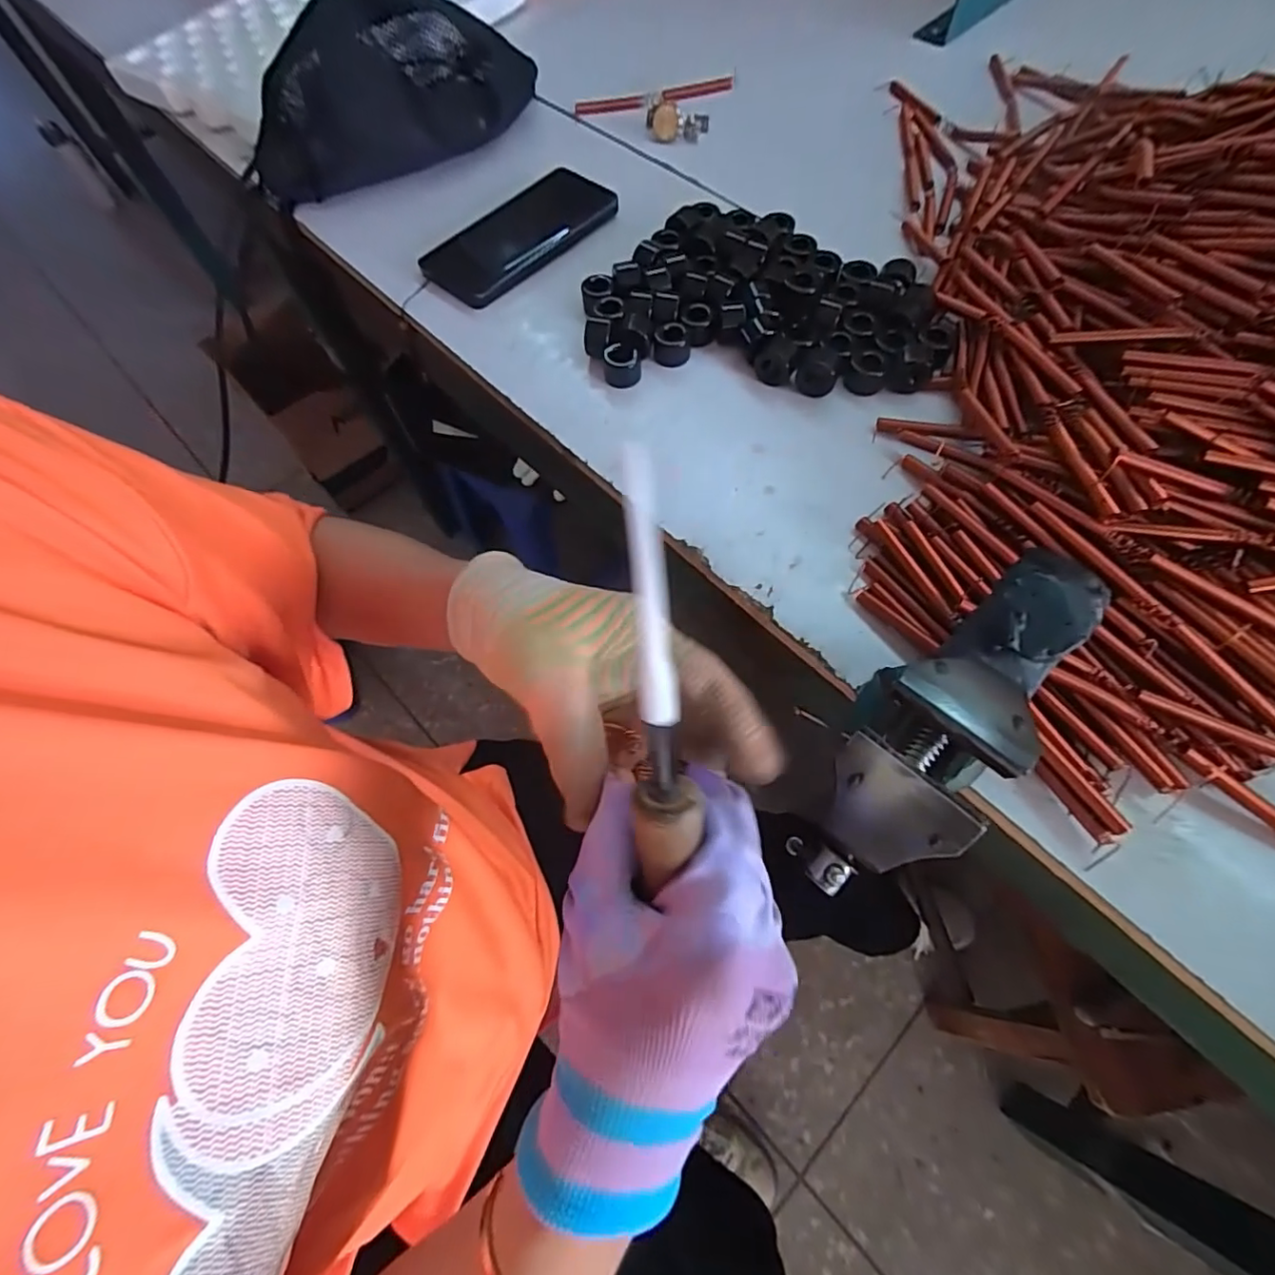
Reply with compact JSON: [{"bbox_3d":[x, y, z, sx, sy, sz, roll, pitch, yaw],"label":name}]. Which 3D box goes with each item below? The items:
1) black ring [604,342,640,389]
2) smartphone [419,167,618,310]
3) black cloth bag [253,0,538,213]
[{"bbox_3d":[-0.011,-0.190,0.397,0.025,0.016,0.023,-2,65,3],"label":"black ring"},{"bbox_3d":[-0.098,-0.339,0.470,0.082,0.007,0.164,39,74,19],"label":"smartphone"},{"bbox_3d":[-0.225,-0.495,0.505,0.263,0.081,0.150,-12,65,-1],"label":"black cloth bag"}]

